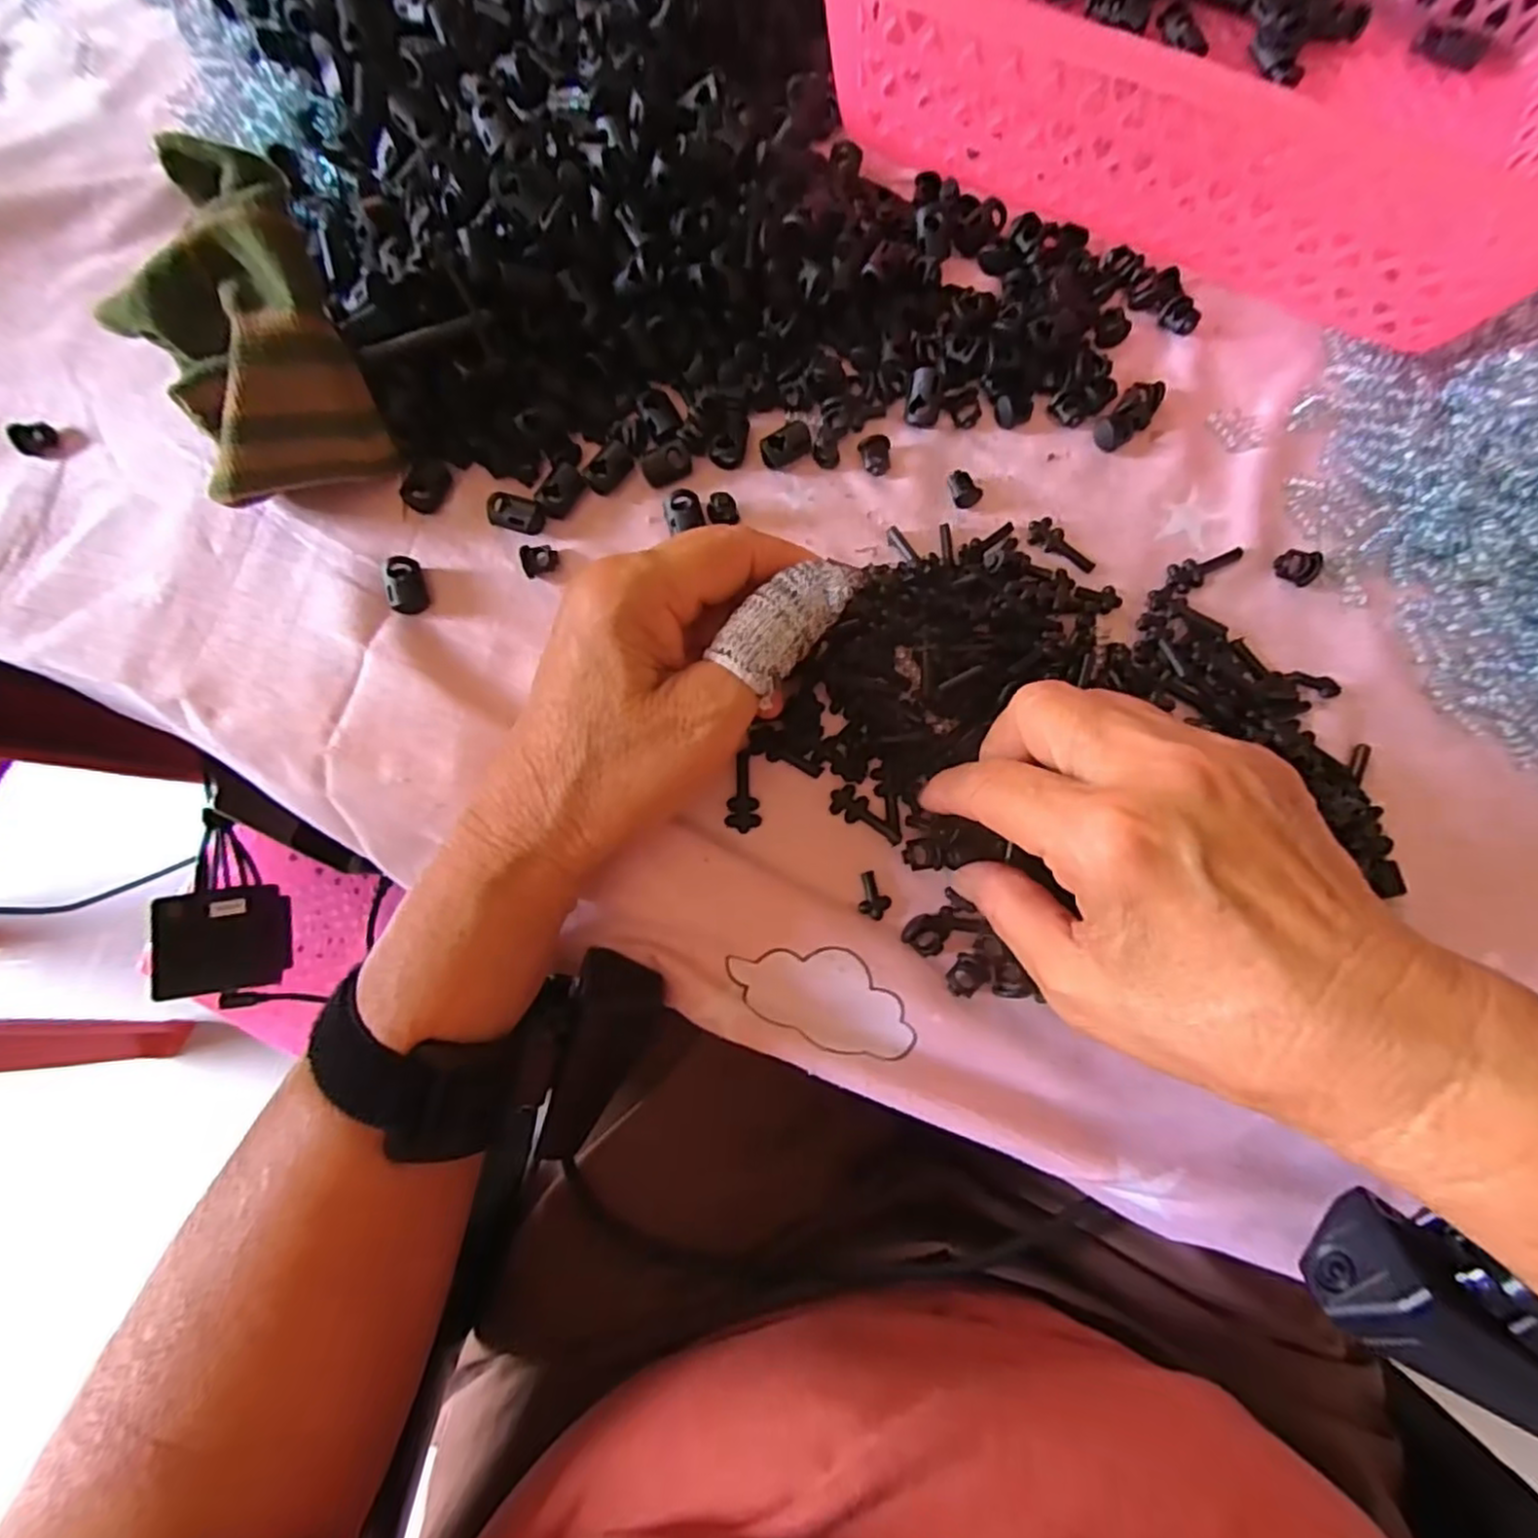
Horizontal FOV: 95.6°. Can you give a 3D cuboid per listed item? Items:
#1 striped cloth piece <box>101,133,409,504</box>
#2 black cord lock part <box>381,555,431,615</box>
[{"bbox_3d":[-0.184,-0.146,0.250,0.076,0.069,0.081,-24,82,-3],"label":"striped cloth piece"},{"bbox_3d":[-0.142,-0.072,0.271,0.014,0.008,0.021,-13,81,-1],"label":"black cord lock part"}]

